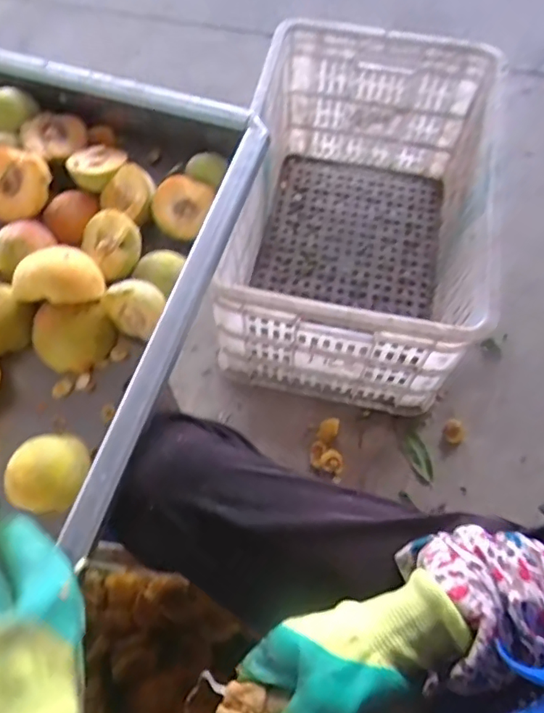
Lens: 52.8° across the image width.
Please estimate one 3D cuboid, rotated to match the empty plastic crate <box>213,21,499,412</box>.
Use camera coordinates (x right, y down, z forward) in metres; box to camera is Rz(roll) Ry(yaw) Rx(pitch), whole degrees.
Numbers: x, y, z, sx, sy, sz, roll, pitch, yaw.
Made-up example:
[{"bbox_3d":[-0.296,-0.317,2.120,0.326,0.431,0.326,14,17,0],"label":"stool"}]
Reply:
[{"bbox_3d":[0.136,-0.220,0.872,0.346,0.287,0.536,12,64,4],"label":"empty plastic crate"}]

